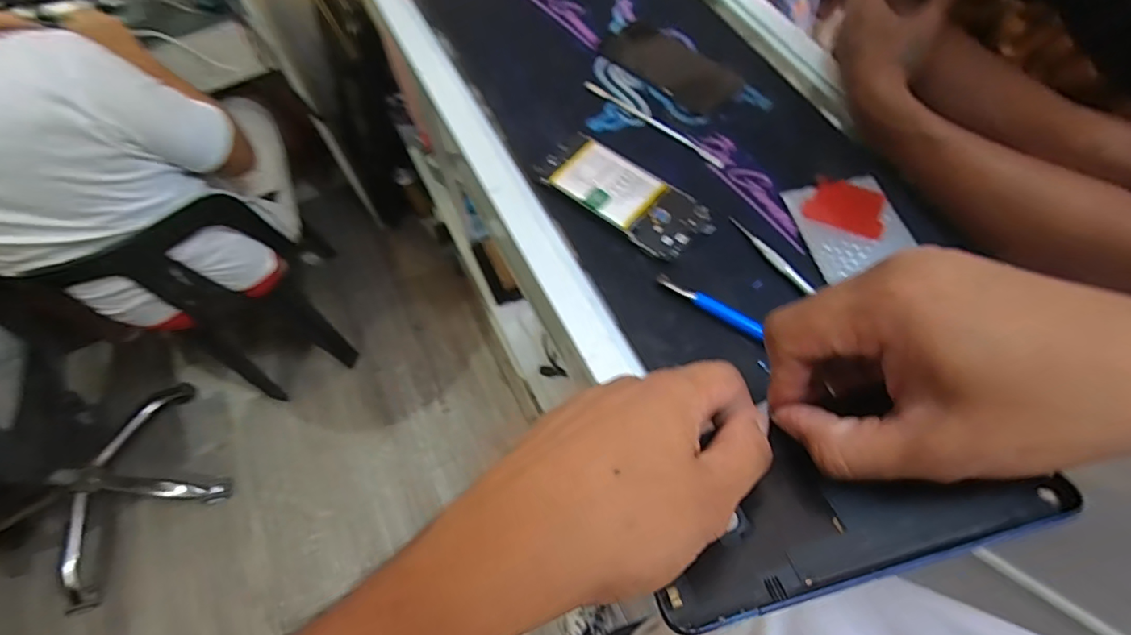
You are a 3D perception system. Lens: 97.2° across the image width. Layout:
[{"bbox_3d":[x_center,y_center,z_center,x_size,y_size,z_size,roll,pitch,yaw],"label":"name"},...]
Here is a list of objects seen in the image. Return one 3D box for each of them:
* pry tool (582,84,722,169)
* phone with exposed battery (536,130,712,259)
[{"bbox_3d":[0.088,-0.198,0.504,0.170,0.009,0.012,38,72,19],"label":"pry tool"},{"bbox_3d":[0.053,-0.114,0.460,0.160,0.013,0.069,36,72,18],"label":"phone with exposed battery"}]

